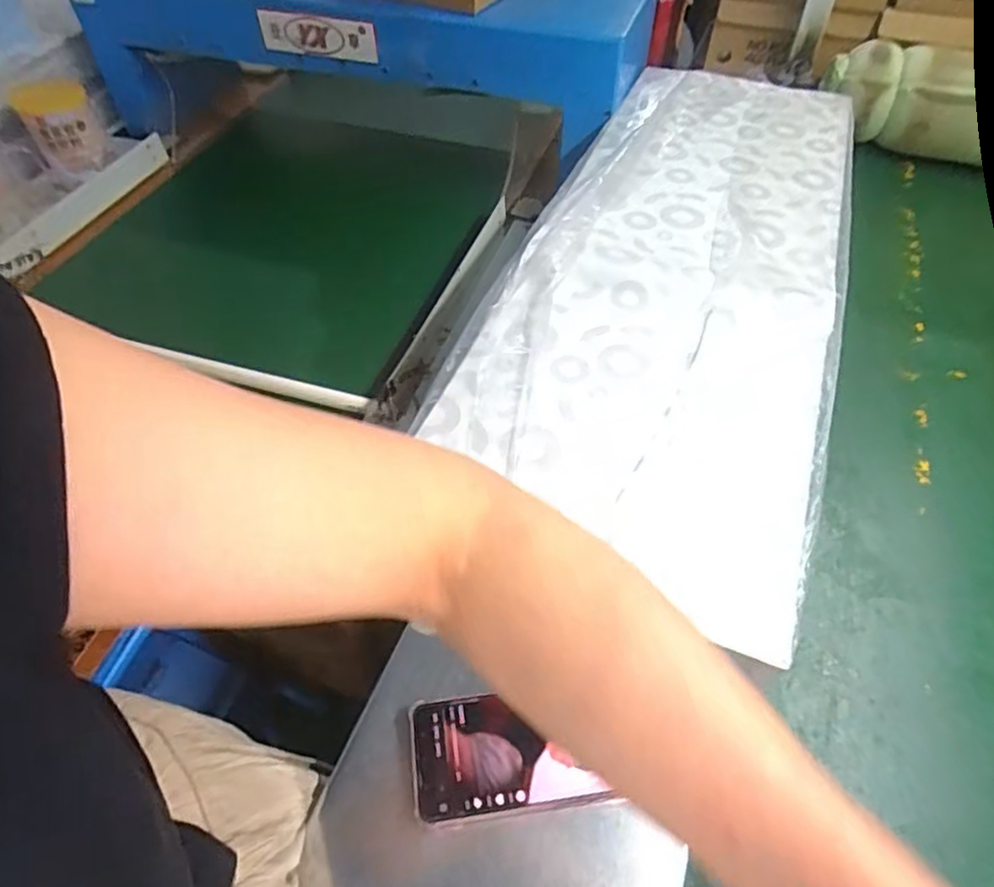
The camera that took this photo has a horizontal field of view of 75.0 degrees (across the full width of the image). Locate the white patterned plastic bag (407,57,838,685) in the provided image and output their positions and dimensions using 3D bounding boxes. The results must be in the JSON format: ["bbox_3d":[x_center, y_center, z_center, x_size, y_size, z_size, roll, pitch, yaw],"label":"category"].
[{"bbox_3d":[0.200,-0.217,0.689,0.308,0.028,0.837,17,52,15],"label":"white patterned plastic bag"}]

